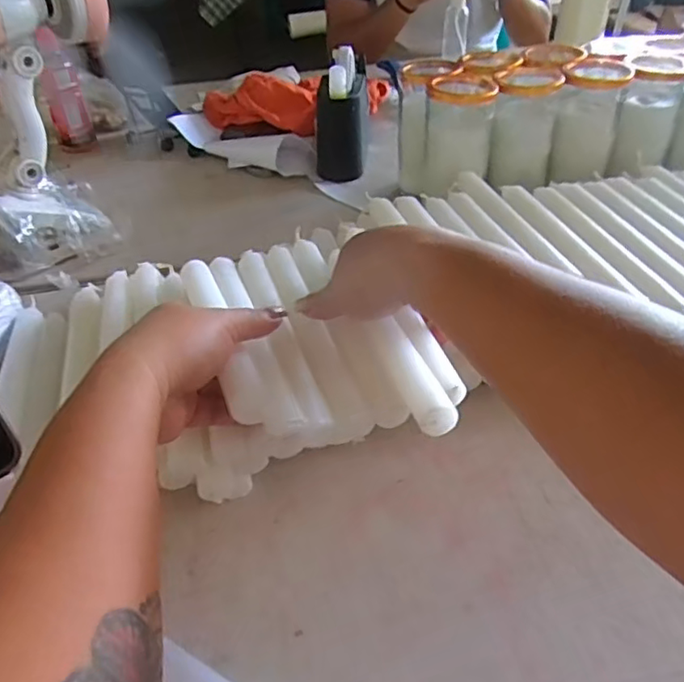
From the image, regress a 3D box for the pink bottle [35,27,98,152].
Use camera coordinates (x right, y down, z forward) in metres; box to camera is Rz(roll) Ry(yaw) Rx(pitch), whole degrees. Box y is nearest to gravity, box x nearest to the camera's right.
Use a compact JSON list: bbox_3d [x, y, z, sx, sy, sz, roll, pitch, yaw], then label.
[{"bbox_3d":[-0.379,-0.337,0.816,0.052,0.141,0.050,-20,45,-18],"label":"pink bottle"}]

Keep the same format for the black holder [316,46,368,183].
[{"bbox_3d":[0.004,-0.275,0.756,0.066,0.102,0.108,1,42,4],"label":"black holder"}]

